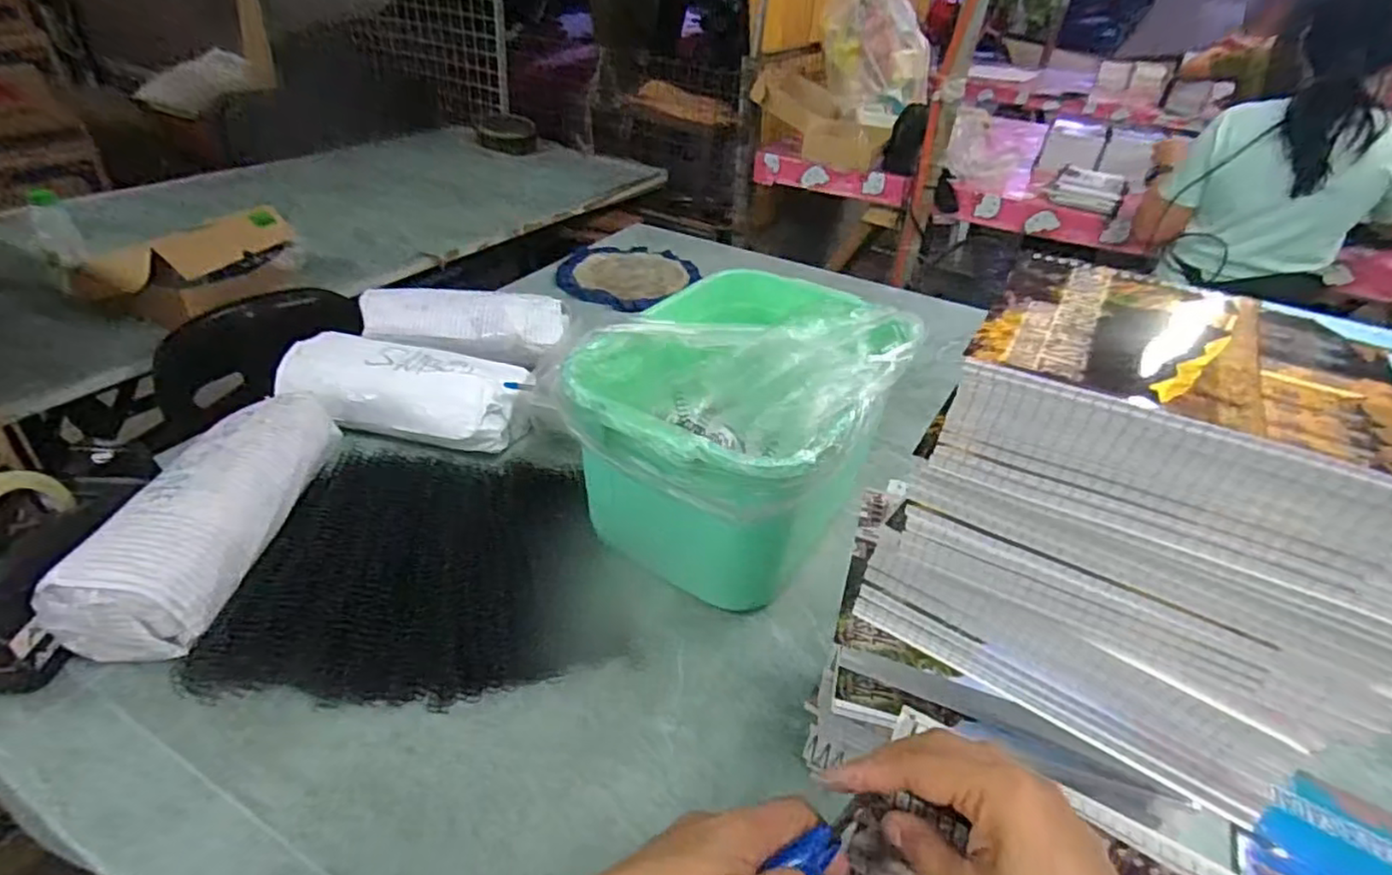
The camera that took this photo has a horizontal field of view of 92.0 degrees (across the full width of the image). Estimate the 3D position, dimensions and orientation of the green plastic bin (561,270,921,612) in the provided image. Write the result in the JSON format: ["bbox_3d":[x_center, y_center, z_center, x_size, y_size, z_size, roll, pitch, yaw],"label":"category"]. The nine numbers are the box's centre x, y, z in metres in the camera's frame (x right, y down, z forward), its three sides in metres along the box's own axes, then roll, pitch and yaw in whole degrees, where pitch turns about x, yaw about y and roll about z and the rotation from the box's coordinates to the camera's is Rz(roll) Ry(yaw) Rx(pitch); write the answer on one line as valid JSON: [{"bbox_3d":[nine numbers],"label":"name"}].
[{"bbox_3d":[0.044,-0.017,0.659,0.249,0.190,0.333,21,39,21],"label":"green plastic bin"}]

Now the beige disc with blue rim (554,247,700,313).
[{"bbox_3d":[-0.124,-0.292,1.195,0.228,0.020,0.254,14,37,13],"label":"beige disc with blue rim"}]

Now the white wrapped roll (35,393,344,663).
[{"bbox_3d":[-0.413,0.066,0.596,0.117,0.081,0.266,4,36,-1],"label":"white wrapped roll"}]

